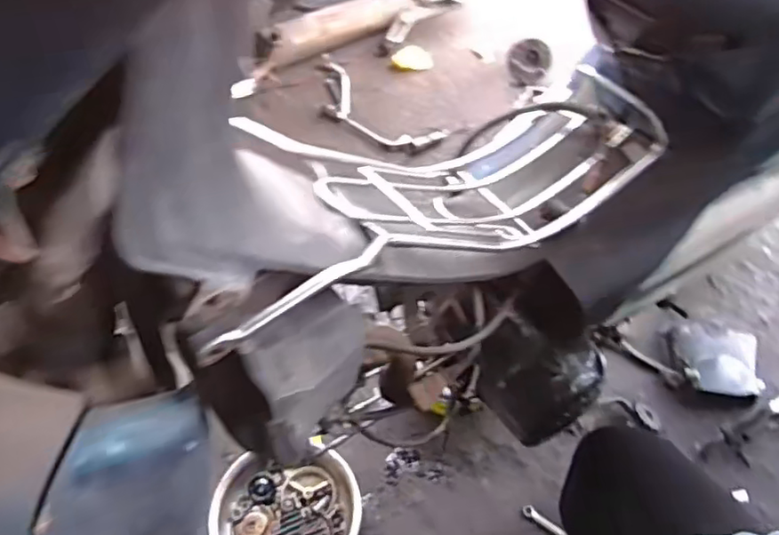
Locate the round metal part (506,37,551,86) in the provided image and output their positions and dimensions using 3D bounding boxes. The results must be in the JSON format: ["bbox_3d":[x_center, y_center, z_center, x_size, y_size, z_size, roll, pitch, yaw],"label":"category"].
[{"bbox_3d":[0.350,-0.517,1.563,0.105,0.108,0.019,-2,23,25],"label":"round metal part"}]

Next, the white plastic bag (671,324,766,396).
[{"bbox_3d":[0.563,0.157,1.062,0.145,0.044,0.150,1,53,-1],"label":"white plastic bag"}]

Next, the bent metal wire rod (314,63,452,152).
[{"bbox_3d":[-0.054,-0.382,1.472,0.130,0.065,0.401,-37,62,-26],"label":"bent metal wire rod"}]

